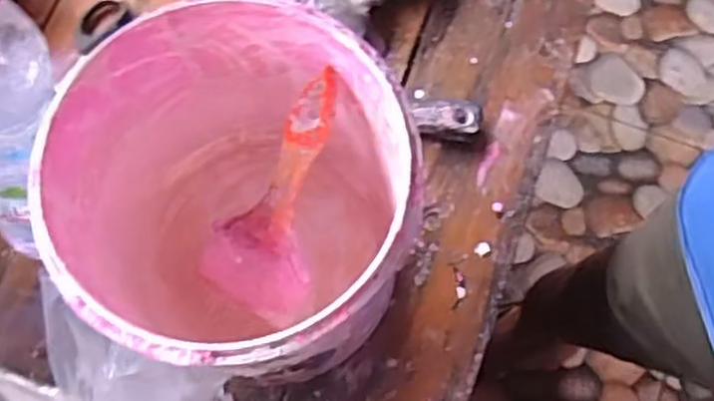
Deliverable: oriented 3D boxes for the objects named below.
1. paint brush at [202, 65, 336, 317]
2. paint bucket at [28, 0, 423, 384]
[{"bbox_3d":[-0.045,-0.002,0.451,0.067,0.013,0.161,26,117,7],"label":"paint brush"},{"bbox_3d":[-0.064,0.011,0.439,0.175,0.185,0.177,0,73,-1],"label":"paint bucket"}]

